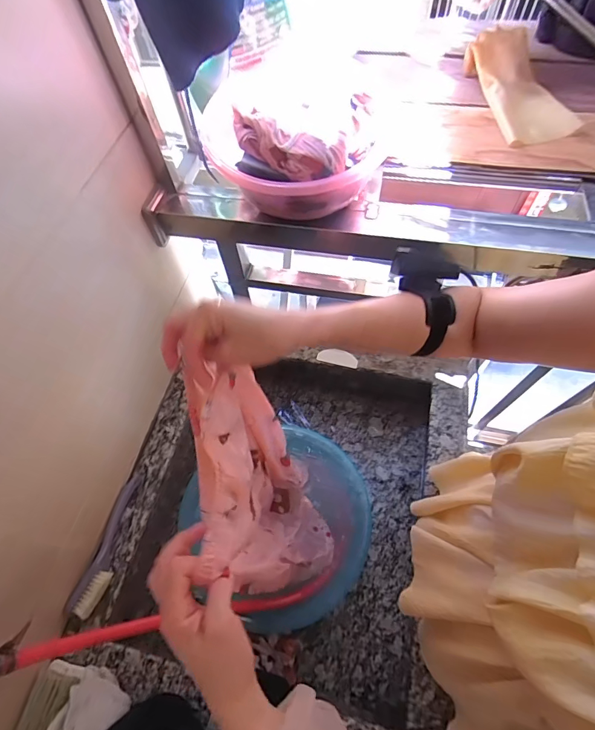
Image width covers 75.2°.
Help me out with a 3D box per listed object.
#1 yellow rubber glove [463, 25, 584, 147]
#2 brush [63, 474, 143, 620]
[{"bbox_3d":[0.403,-0.511,0.692,0.147,0.052,0.281,-11,62,-3],"label":"yellow rubber glove"},{"bbox_3d":[-0.315,0.295,0.649,0.049,0.052,0.219,11,64,9],"label":"brush"}]

